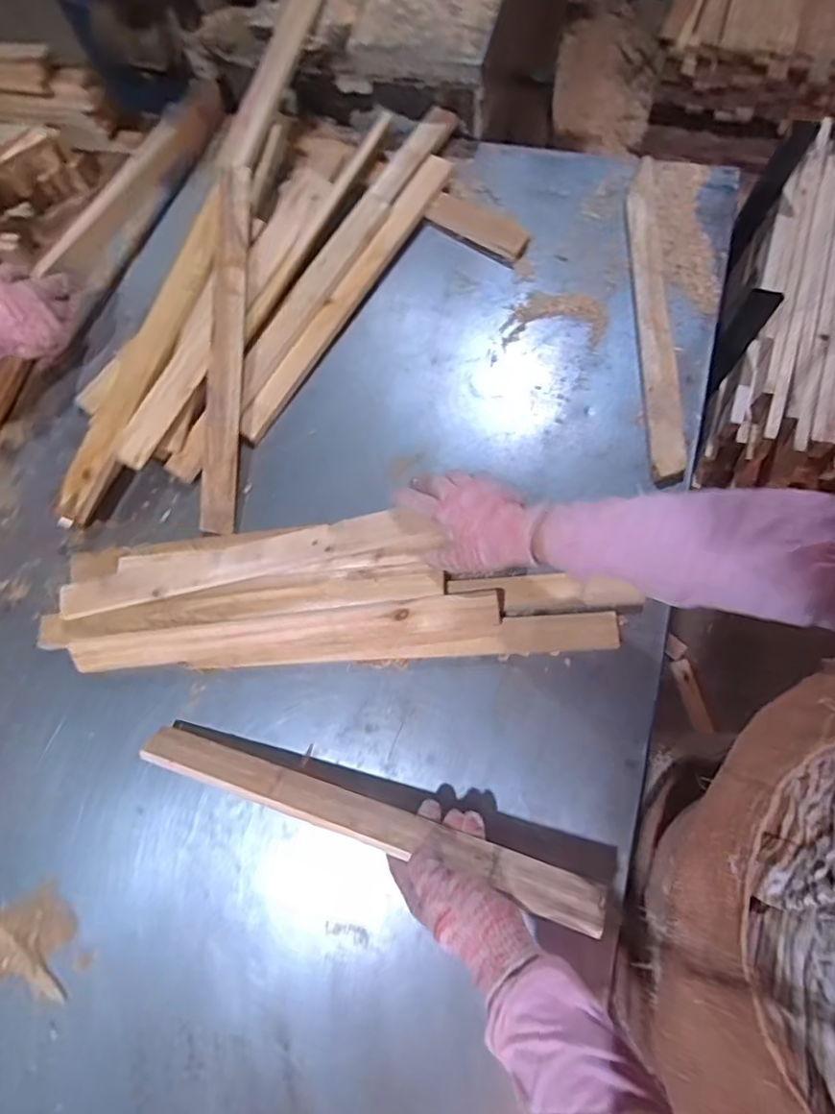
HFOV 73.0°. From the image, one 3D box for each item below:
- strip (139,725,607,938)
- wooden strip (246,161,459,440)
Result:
[{"bbox_3d":[-0.064,0.241,0.532,0.456,0.013,0.044,12,35,18],"label":"strip"},{"bbox_3d":[-0.086,-0.350,0.740,0.035,0.024,0.458,29,79,12],"label":"wooden strip"}]

